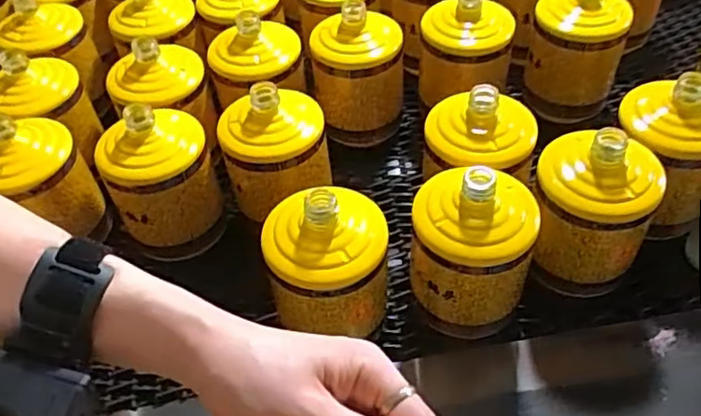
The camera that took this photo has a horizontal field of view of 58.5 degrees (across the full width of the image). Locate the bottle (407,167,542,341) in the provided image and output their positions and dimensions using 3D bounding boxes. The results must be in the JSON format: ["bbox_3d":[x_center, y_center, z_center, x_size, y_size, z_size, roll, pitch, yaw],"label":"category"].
[{"bbox_3d":[0.099,0.034,0.519,0.099,0.135,0.091,6,49,9],"label":"bottle"}]

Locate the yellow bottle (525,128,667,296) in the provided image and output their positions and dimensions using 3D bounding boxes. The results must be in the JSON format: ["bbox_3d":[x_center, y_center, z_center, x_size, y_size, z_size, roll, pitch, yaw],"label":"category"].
[{"bbox_3d":[0.207,0.001,0.538,0.100,0.138,0.104,10,50,12],"label":"yellow bottle"}]

